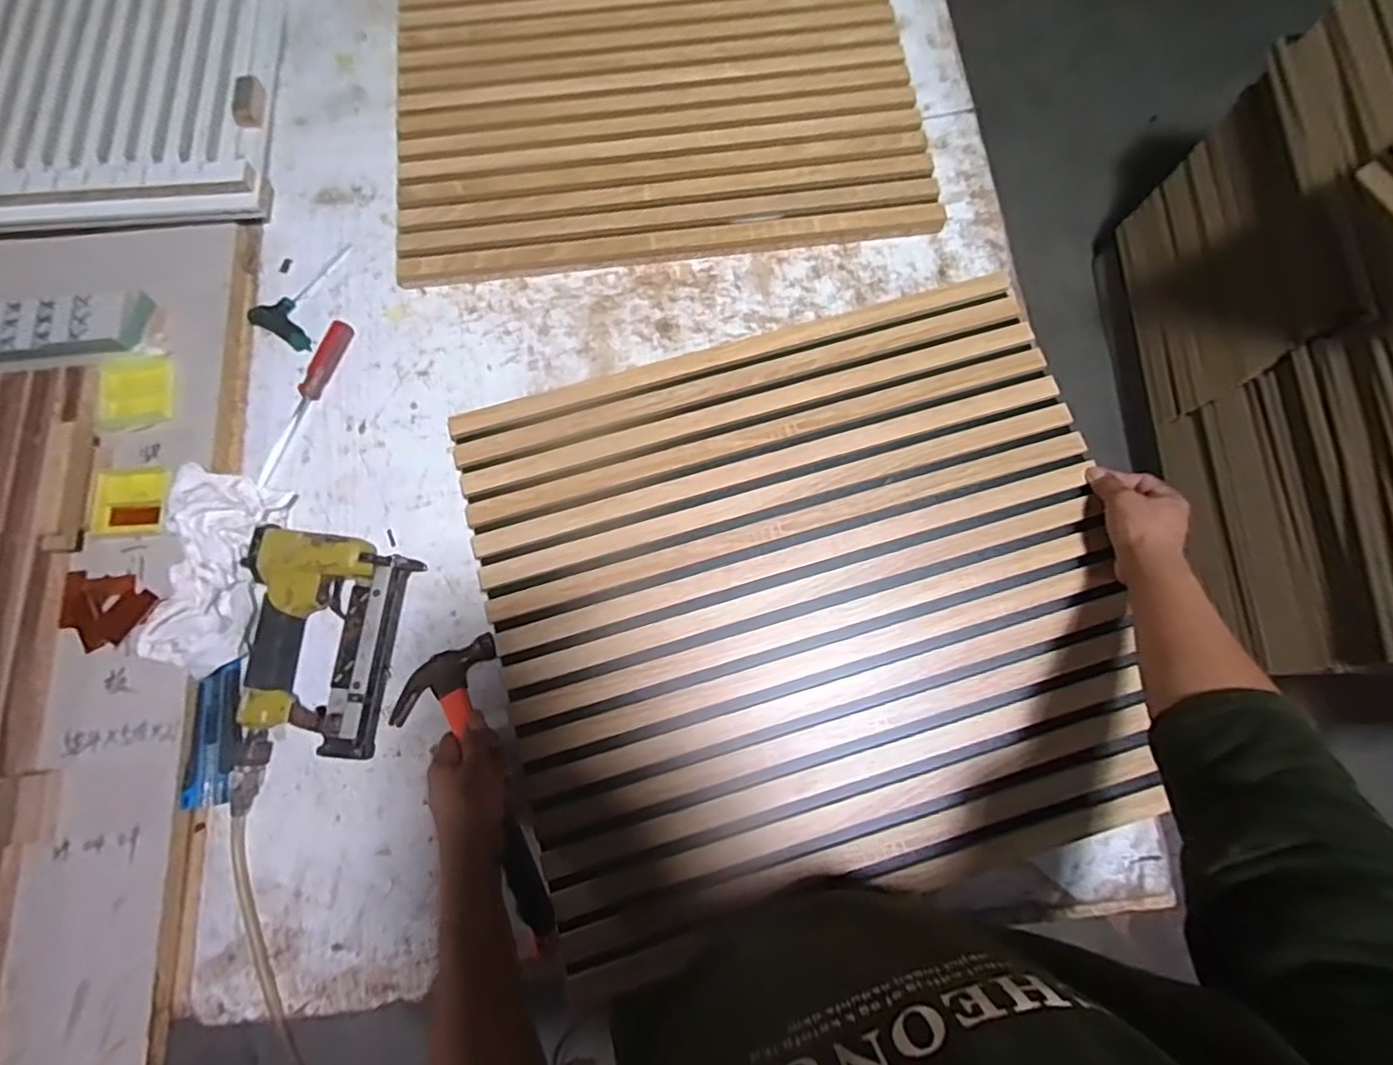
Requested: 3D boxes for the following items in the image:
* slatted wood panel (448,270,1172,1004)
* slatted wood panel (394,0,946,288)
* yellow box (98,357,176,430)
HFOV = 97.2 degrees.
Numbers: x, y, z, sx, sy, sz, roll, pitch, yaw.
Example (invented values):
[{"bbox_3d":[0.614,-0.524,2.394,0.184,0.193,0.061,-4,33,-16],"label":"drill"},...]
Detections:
[{"bbox_3d":[0.103,0.050,0.558,0.561,0.024,0.504,-17,76,-4],"label":"slatted wood panel"},{"bbox_3d":[-0.057,-0.543,0.710,0.576,0.019,0.530,-9,75,-2],"label":"slatted wood panel"},{"bbox_3d":[-0.552,-0.137,0.604,0.066,0.014,0.067,-12,76,-3],"label":"yellow box"}]

